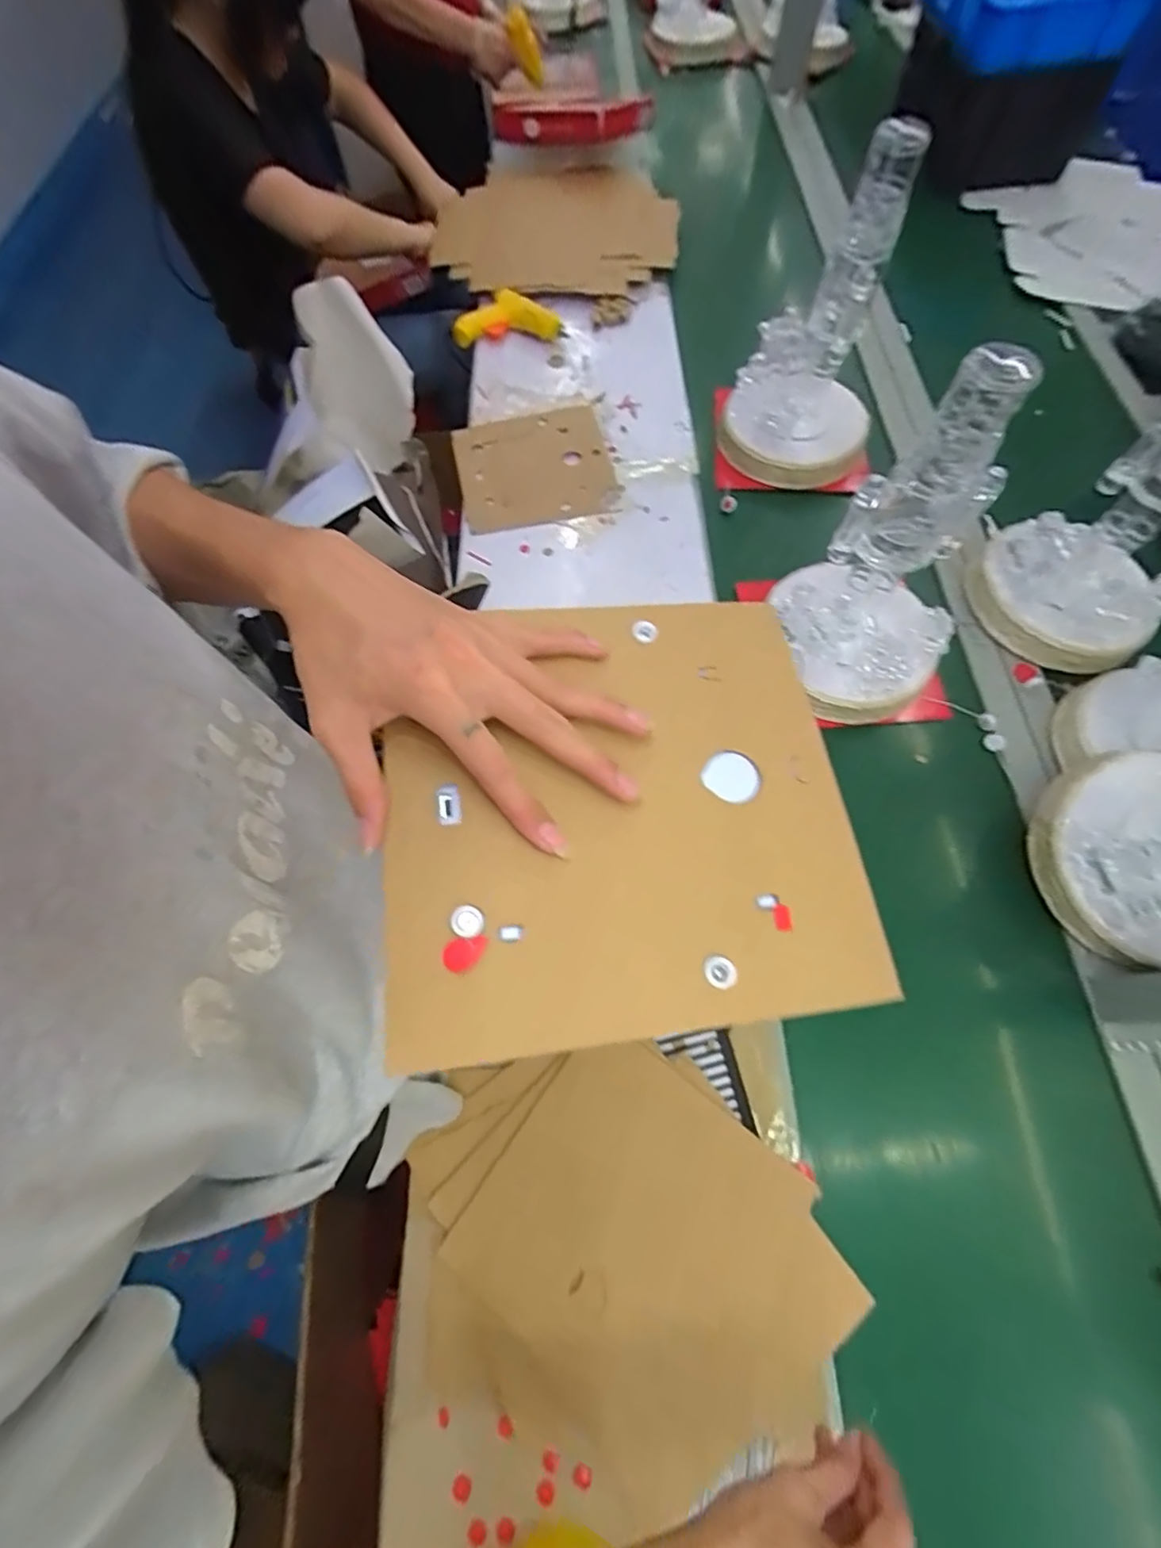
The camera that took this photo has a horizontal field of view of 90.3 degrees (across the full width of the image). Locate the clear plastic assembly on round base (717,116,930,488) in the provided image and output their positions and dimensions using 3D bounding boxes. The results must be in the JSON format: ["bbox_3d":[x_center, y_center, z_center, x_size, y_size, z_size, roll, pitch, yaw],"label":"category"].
[{"bbox_3d":[0.310,-0.578,0.730,0.192,0.297,0.205,19,68,11],"label":"clear plastic assembly on round base"}]

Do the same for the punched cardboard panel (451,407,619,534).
[{"bbox_3d":[-0.069,-0.461,0.864,0.222,0.012,0.234,-10,65,-2],"label":"punched cardboard panel"}]

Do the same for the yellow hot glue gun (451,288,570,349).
[{"bbox_3d":[-0.123,-0.803,1.016,0.195,0.032,0.111,-2,65,2],"label":"yellow hot glue gun"}]

